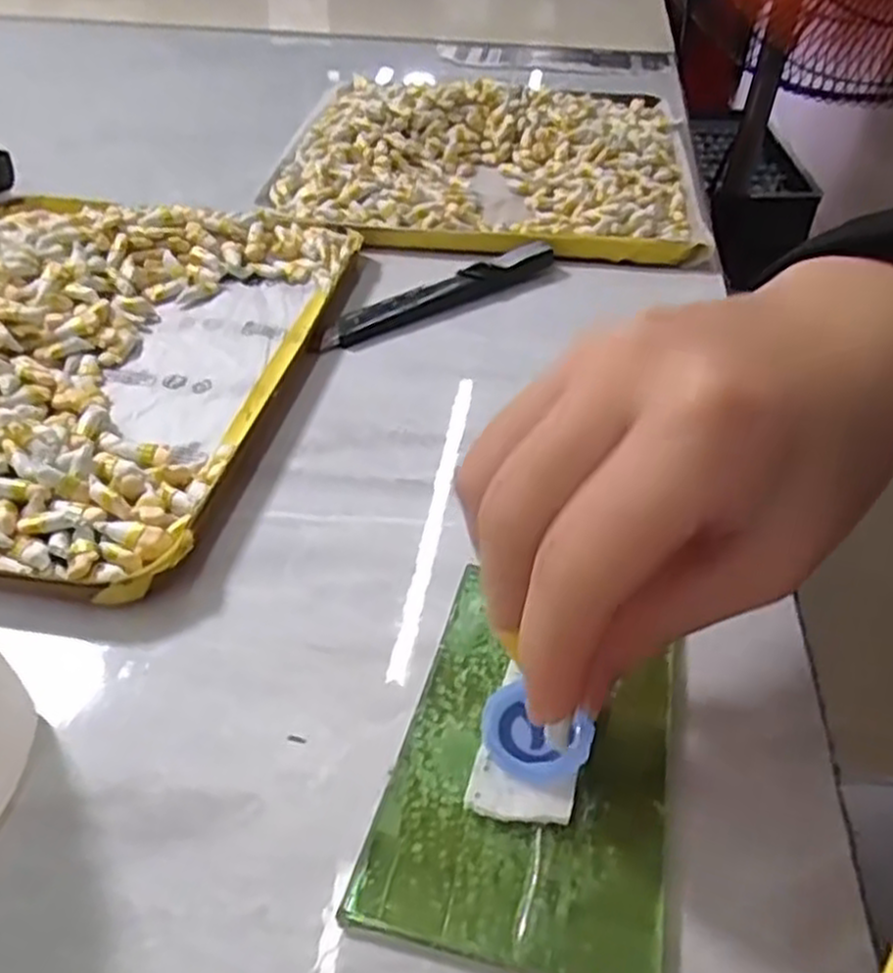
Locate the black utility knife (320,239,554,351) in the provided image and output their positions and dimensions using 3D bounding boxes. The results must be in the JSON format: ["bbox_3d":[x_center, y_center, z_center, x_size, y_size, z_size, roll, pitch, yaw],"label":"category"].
[{"bbox_3d":[-0.001,-0.089,0.358,0.125,0.009,0.019,-25,49,-25],"label":"black utility knife"}]

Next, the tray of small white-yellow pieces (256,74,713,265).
[{"bbox_3d":[0.023,-0.207,0.467,0.237,0.030,0.222,4,43,3],"label":"tray of small white-yellow pieces"}]

